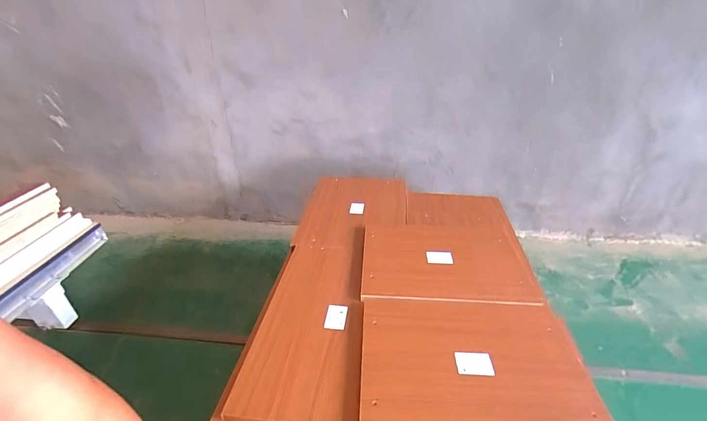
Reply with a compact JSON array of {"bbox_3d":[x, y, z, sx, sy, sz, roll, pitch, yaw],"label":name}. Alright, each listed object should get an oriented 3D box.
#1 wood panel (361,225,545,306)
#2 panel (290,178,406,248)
[{"bbox_3d":[0.228,0.120,0.859,0.399,0.012,0.296,0,34,3],"label":"wood panel"},{"bbox_3d":[0.006,-0.012,1.098,0.315,0.028,0.430,3,35,7],"label":"panel"}]

